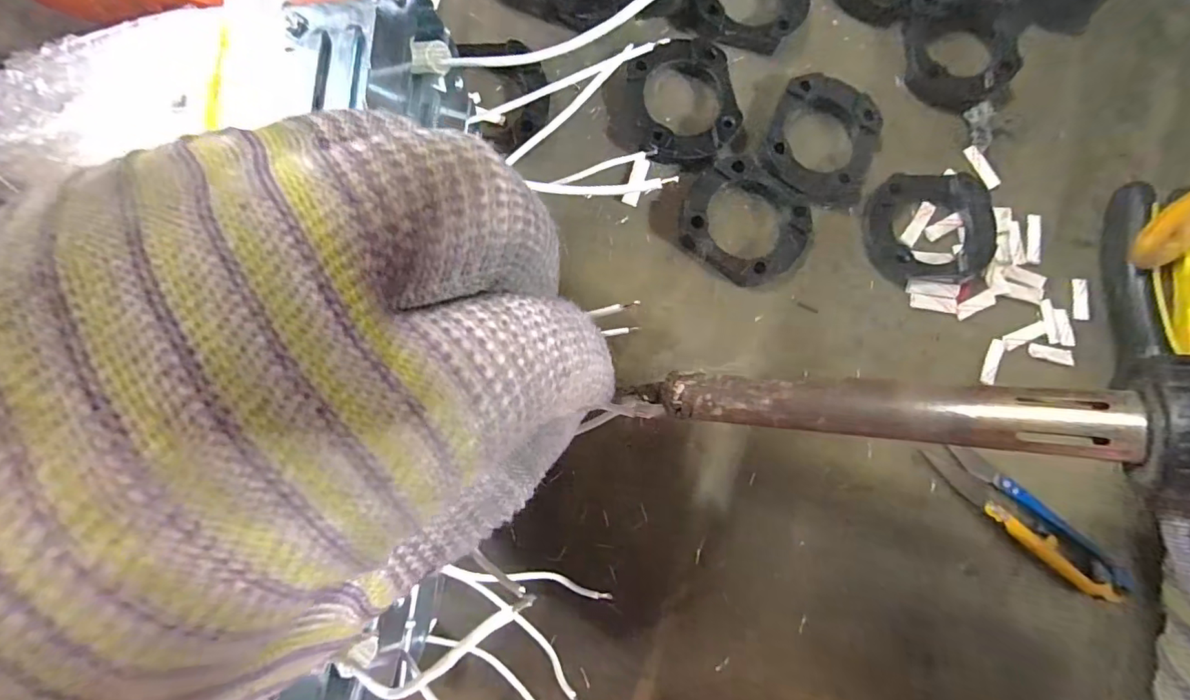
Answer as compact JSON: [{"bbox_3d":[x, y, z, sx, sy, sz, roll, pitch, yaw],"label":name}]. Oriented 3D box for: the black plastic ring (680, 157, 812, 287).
[{"bbox_3d":[0.069,-0.057,0.235,0.059,0.011,0.051,40,82,1],"label":"black plastic ring"}]

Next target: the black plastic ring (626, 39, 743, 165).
[{"bbox_3d":[0.041,-0.114,0.238,0.048,0.012,0.057,-8,84,-5],"label":"black plastic ring"}]

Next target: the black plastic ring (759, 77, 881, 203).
[{"bbox_3d":[0.109,-0.097,0.242,0.054,0.010,0.058,0,84,-4],"label":"black plastic ring"}]

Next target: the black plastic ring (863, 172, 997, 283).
[{"bbox_3d":[0.158,-0.057,0.240,0.057,0.013,0.048,-1,84,-4],"label":"black plastic ring"}]

